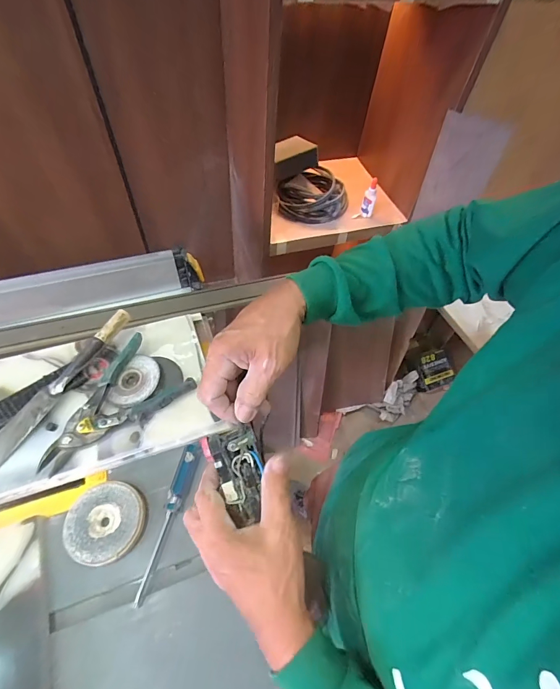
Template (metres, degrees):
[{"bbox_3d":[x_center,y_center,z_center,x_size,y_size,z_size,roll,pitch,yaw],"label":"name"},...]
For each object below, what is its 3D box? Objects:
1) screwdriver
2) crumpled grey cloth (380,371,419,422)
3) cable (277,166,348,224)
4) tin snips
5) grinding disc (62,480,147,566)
[{"bbox_3d":[-0.154,0.239,0.488,0.024,0.030,0.207,13,56,4],"label":"screwdriver"},{"bbox_3d":[0.504,0.213,1.454,0.101,0.151,0.189,39,62,20],"label":"crumpled grey cloth"},{"bbox_3d":[0.093,-0.414,0.949,0.193,0.073,0.175,7,56,0],"label":"cable"},{"bbox_3d":[-0.260,0.095,0.530,0.133,0.029,0.221,36,61,18],"label":"tin snips"},{"bbox_3d":[-0.238,0.244,0.477,0.100,0.023,0.097,2,56,-3],"label":"grinding disc"}]

